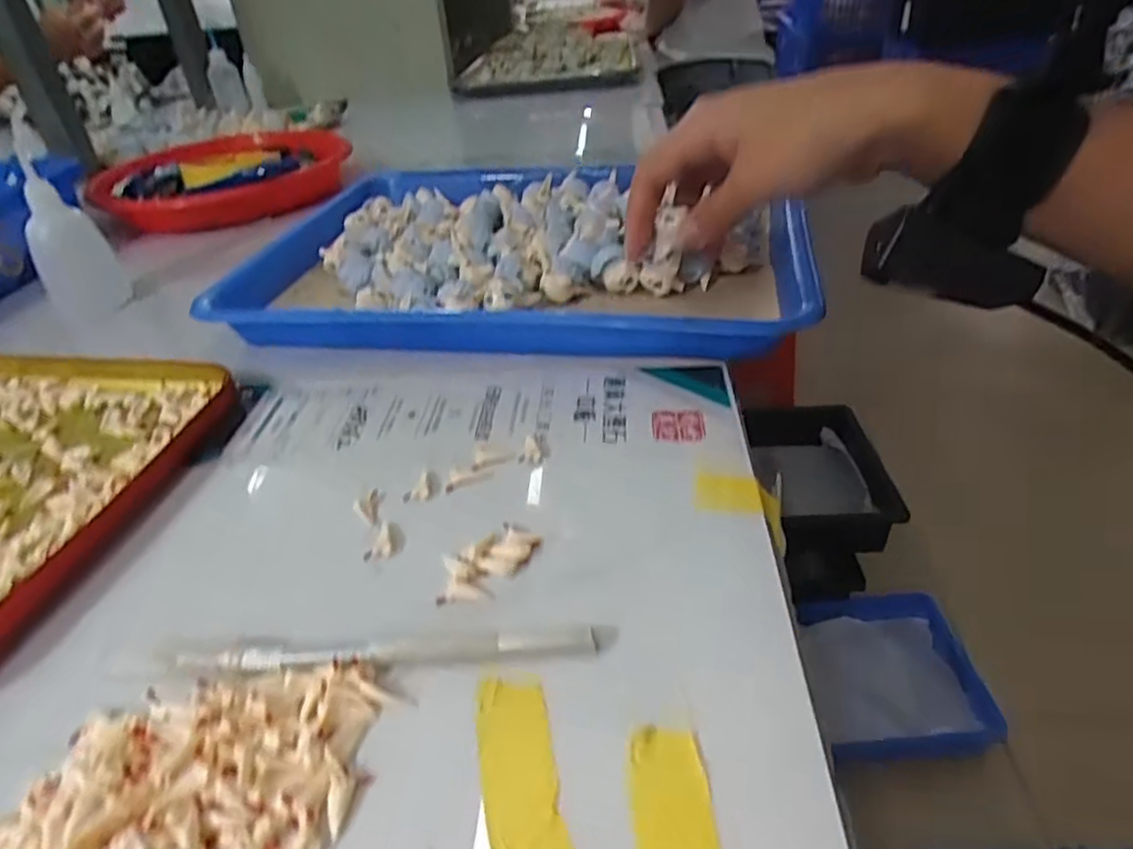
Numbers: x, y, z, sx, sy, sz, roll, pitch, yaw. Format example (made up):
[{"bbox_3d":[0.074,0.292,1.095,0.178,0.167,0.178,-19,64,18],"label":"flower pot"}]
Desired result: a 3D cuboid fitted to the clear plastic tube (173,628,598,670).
[{"bbox_3d":[-0.056,0.071,0.219,0.128,0.005,0.009,-3,36,2],"label":"clear plastic tube"}]

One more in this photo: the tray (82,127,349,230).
[{"bbox_3d":[-0.300,-0.234,0.643,0.192,0.027,0.220,-4,36,-1],"label":"tray"}]

